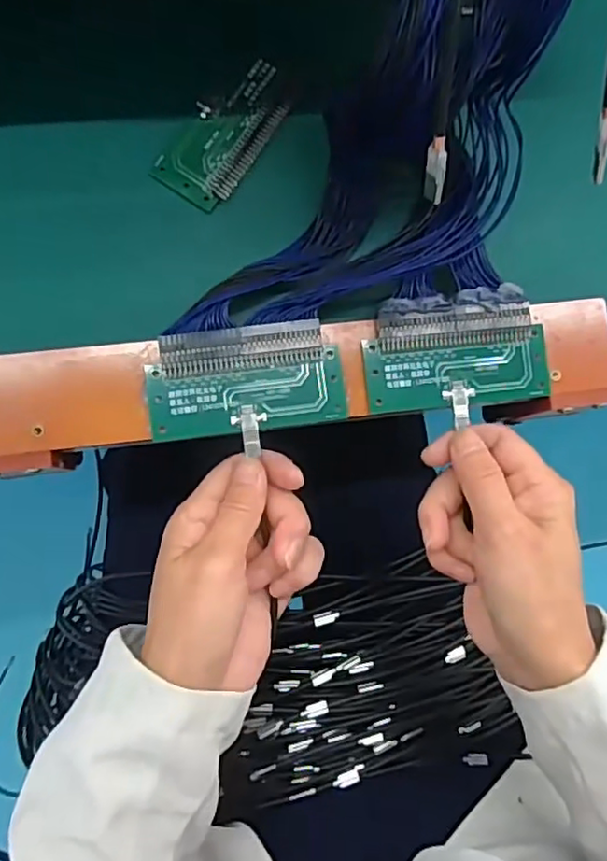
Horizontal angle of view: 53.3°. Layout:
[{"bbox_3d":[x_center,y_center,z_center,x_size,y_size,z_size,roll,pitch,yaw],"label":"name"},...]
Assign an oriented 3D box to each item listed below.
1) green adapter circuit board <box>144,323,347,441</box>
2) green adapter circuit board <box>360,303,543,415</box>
[{"bbox_3d":[-0.029,-0.026,0.305,0.097,0.008,0.051,-7,87,-6],"label":"green adapter circuit board"},{"bbox_3d":[0.081,-0.038,0.316,0.097,0.009,0.049,-6,86,-6],"label":"green adapter circuit board"}]

